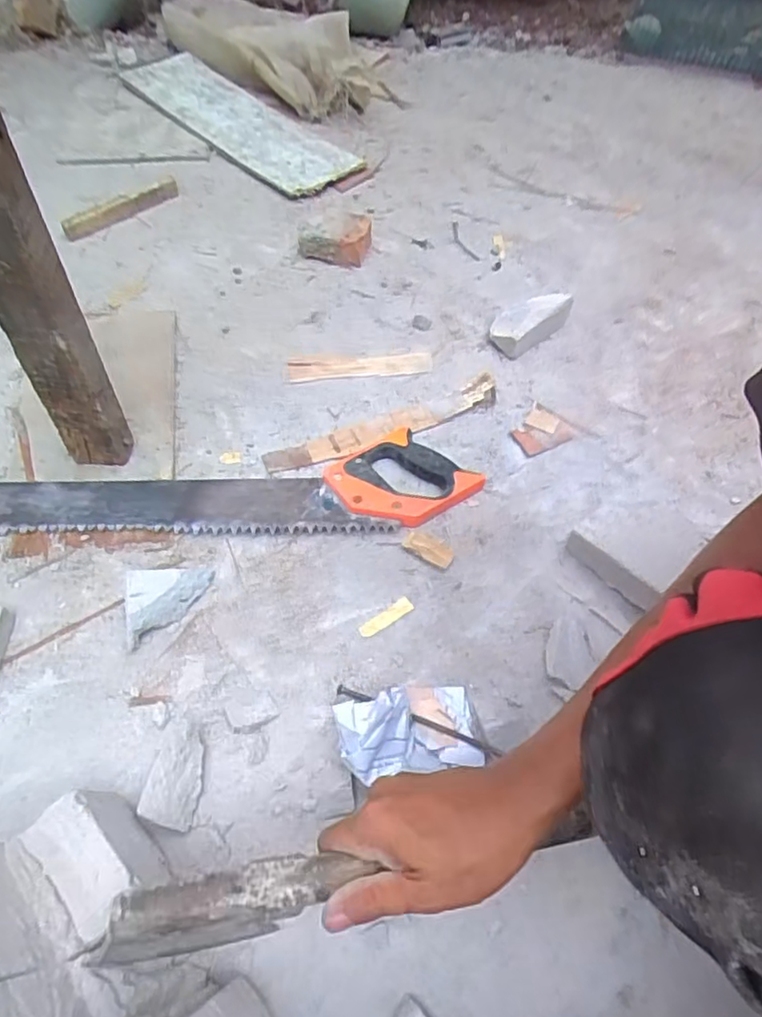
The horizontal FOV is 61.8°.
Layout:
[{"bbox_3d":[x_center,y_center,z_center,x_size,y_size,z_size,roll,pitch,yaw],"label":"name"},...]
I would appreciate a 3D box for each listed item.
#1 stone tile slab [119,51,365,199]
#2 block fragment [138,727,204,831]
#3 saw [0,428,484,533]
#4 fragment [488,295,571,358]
[{"bbox_3d":[-0.286,-0.735,1.187,0.594,0.023,0.176,38,64,20],"label":"stone tile slab"},{"bbox_3d":[-0.168,0.219,0.522,0.045,0.022,0.072,34,50,-29],"label":"block fragment"},{"bbox_3d":[-0.176,-0.014,0.689,0.550,0.025,0.110,-4,55,-5],"label":"saw"},{"bbox_3d":[0.199,-0.250,0.850,0.129,0.042,0.060,-32,62,-22],"label":"fragment"}]

